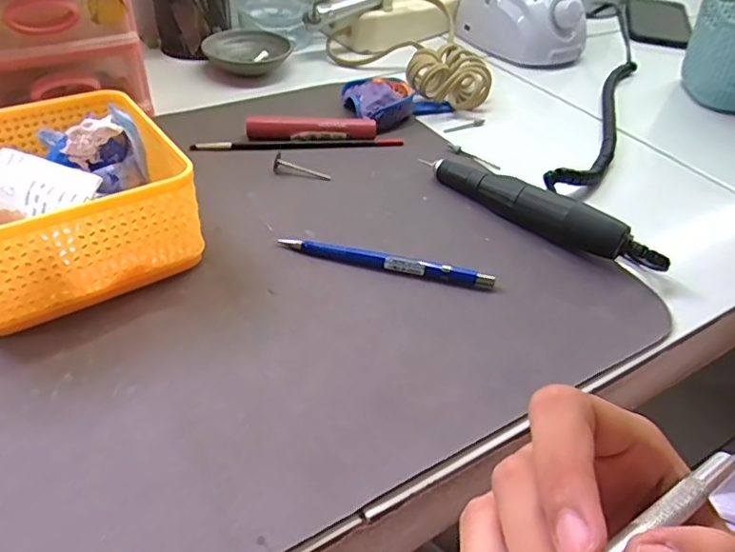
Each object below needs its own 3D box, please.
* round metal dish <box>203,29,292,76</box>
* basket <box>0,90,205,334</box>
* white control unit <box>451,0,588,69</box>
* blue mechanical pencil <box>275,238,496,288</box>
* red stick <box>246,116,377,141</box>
[{"bbox_3d":[-0.119,-0.231,0.577,0.080,0.024,0.070,21,44,16],"label":"round metal dish"},{"bbox_3d":[-0.185,-0.047,0.333,0.132,0.064,0.134,-25,51,-30],"label":"basket"},{"bbox_3d":[0.180,-0.304,0.654,0.103,0.072,0.132,-12,43,-17],"label":"white control unit"},{"bbox_3d":[0.012,-0.009,0.352,0.133,0.011,0.008,13,43,7],"label":"blue mechanical pencil"},{"bbox_3d":[-0.046,-0.122,0.467,0.105,0.016,0.014,2,43,-4],"label":"red stick"}]

